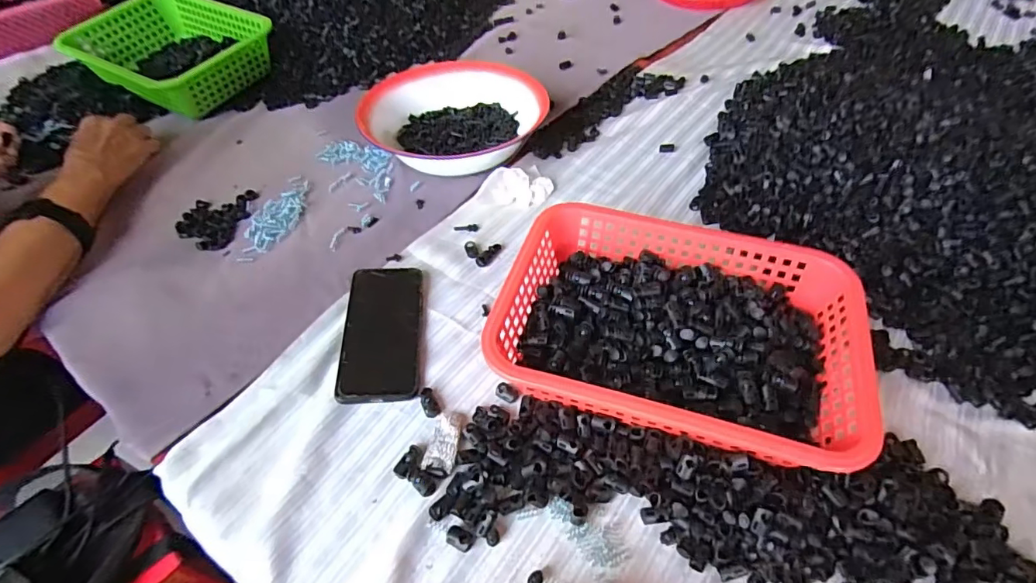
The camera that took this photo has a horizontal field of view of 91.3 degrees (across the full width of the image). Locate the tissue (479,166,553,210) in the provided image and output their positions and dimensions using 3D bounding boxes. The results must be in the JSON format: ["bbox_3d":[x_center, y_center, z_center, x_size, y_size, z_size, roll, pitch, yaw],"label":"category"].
[{"bbox_3d":[-0.002,-0.134,0.646,0.092,0.026,0.051,-2,51,0],"label":"tissue"}]

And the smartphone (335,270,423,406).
[{"bbox_3d":[-0.135,0.036,0.511,0.073,0.015,0.161,-5,51,-2],"label":"smartphone"}]

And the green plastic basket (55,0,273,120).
[{"bbox_3d":[-0.575,-0.398,0.855,0.306,0.092,0.217,25,56,21],"label":"green plastic basket"}]

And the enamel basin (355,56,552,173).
[{"bbox_3d":[-0.081,-0.255,0.724,0.238,0.060,0.211,14,53,13],"label":"enamel basin"}]

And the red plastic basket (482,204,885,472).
[{"bbox_3d":[0.140,0.033,0.465,0.296,0.075,0.203,14,53,13],"label":"red plastic basket"}]

